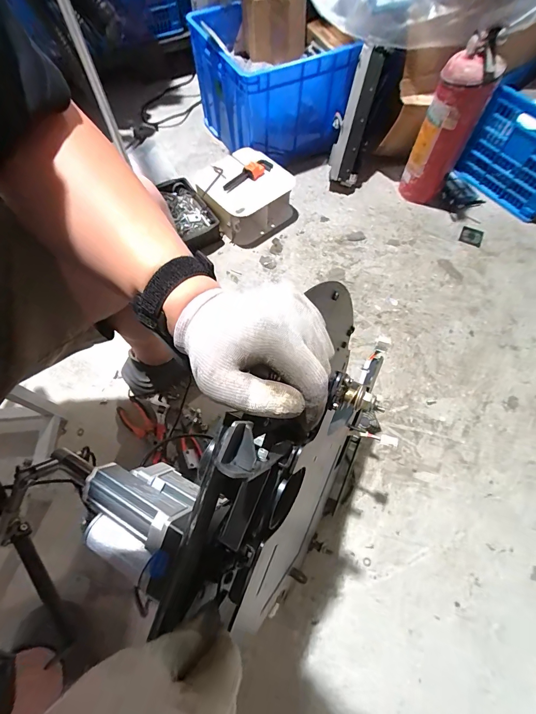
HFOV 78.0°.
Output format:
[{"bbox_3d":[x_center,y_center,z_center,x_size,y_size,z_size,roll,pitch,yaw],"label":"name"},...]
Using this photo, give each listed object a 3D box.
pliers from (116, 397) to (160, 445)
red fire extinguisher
[{"bbox_3d":[-0.300,0.155,0.771,0.051,0.026,0.141,-40,71,-18],"label":"pliers"},{"bbox_3d":[0.496,-0.632,0.938,0.137,0.406,0.122,27,67,12],"label":"red fire extinguisher"}]

